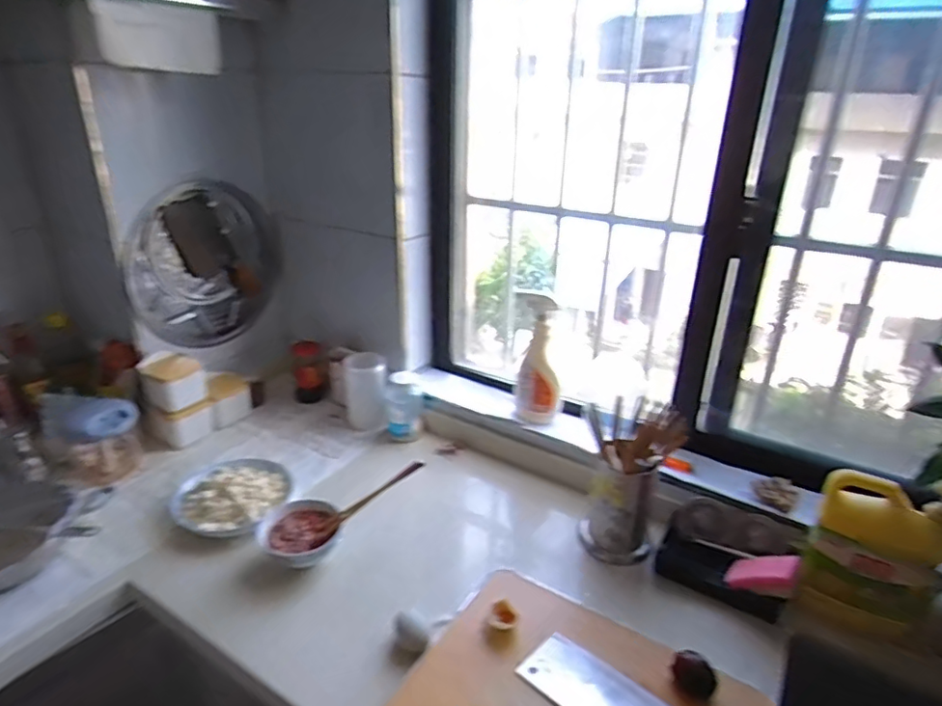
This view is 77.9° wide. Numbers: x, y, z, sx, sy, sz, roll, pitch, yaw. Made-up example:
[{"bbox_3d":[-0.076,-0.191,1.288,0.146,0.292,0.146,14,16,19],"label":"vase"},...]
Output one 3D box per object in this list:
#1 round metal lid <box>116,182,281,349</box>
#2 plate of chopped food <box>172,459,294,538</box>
[{"bbox_3d":[-0.557,-0.179,1.233,0.054,0.318,0.338,19,29,33],"label":"round metal lid"},{"bbox_3d":[-0.407,0.238,1.002,0.173,0.037,0.184,2,24,-1],"label":"plate of chopped food"}]

